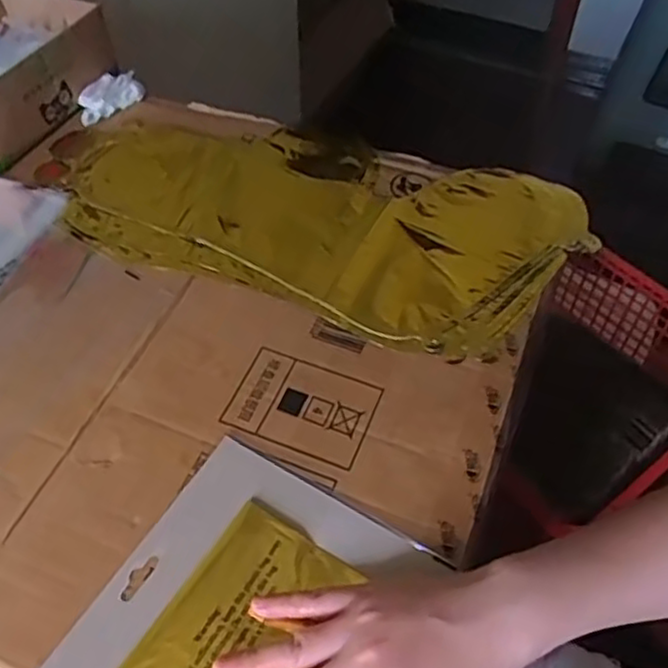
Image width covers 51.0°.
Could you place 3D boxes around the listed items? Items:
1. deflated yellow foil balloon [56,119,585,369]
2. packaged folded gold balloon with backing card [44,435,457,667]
[{"bbox_3d":[-0.020,-0.100,0.562,0.407,0.008,0.201,16,53,12],"label":"deflated yellow foil balloon"},{"bbox_3d":[-0.049,0.162,0.366,0.158,0.010,0.194,25,55,18],"label":"packaged folded gold balloon with backing card"}]

